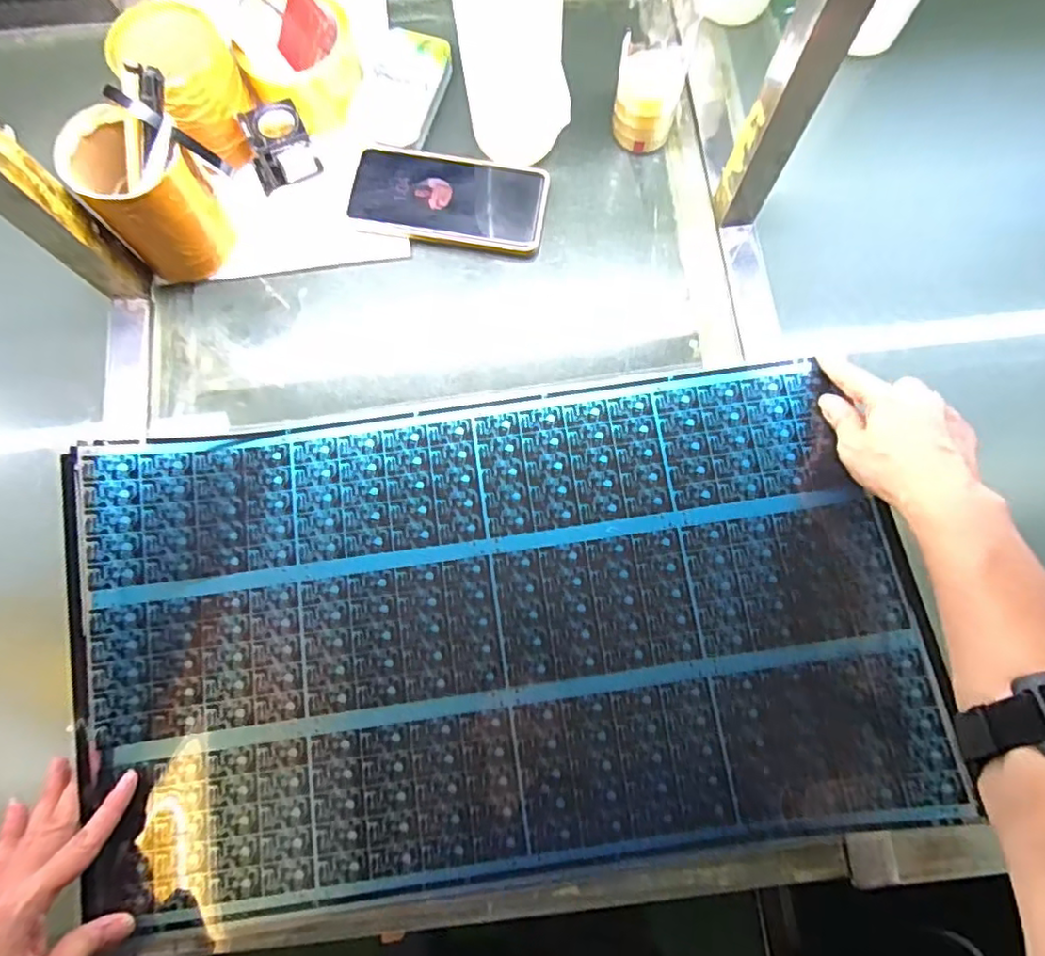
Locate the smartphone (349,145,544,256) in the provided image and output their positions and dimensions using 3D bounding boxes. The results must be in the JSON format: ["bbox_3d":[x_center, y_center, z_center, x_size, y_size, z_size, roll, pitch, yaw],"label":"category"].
[{"bbox_3d":[-0.060,-0.235,0.509,0.157,0.016,0.081,10,76,2],"label":"smartphone"}]

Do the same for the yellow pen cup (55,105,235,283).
[{"bbox_3d":[-0.277,-0.210,0.460,0.076,0.101,0.077,0,76,-1],"label":"yellow pen cup"}]

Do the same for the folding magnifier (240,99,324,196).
[{"bbox_3d":[-0.199,-0.270,0.495,0.052,0.046,0.037,-29,78,-8],"label":"folding magnifier"}]

